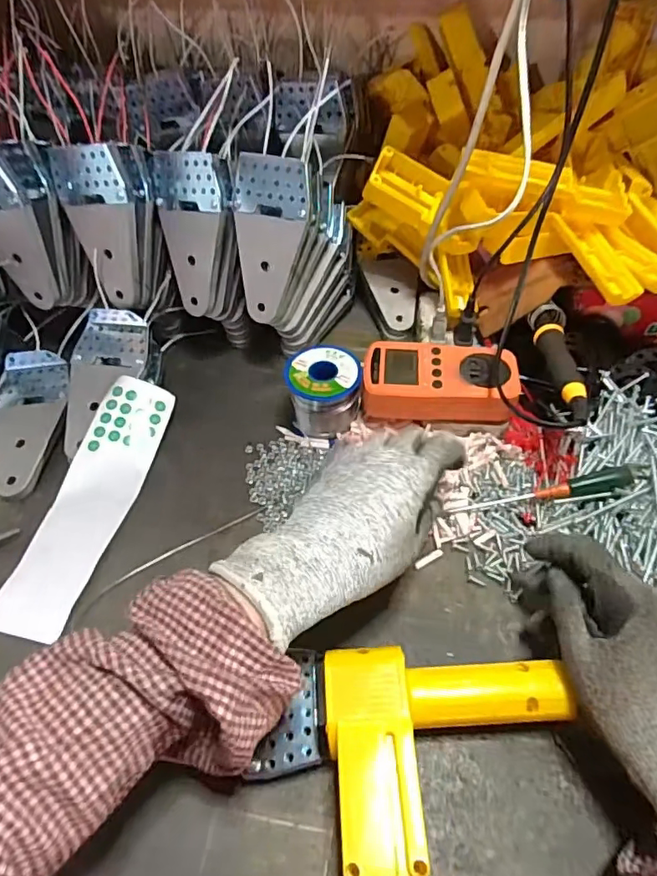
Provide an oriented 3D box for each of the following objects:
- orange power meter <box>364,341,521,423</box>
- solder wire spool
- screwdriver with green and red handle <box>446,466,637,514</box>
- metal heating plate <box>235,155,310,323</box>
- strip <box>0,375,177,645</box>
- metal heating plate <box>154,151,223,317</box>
[{"bbox_3d":[0.095,-0.047,0.466,0.128,0.038,0.072,1,51,1],"label":"orange power meter"},{"bbox_3d":[-0.004,-0.040,0.484,0.064,0.060,0.060,-3,51,-2],"label":"solder wire spool"},{"bbox_3d":[0.170,0.045,0.429,0.146,0.024,0.021,-12,50,13],"label":"screwdriver with green and red handle"},{"bbox_3d":[-0.054,-0.172,0.472,0.063,0.134,0.009,13,26,11],"label":"metal heating plate"},{"bbox_3d":[-0.194,0.044,0.432,0.060,0.043,0.217,10,52,9],"label":"strip"},{"bbox_3d":[-0.123,-0.182,0.483,0.064,0.134,0.008,10,24,22],"label":"metal heating plate"}]

